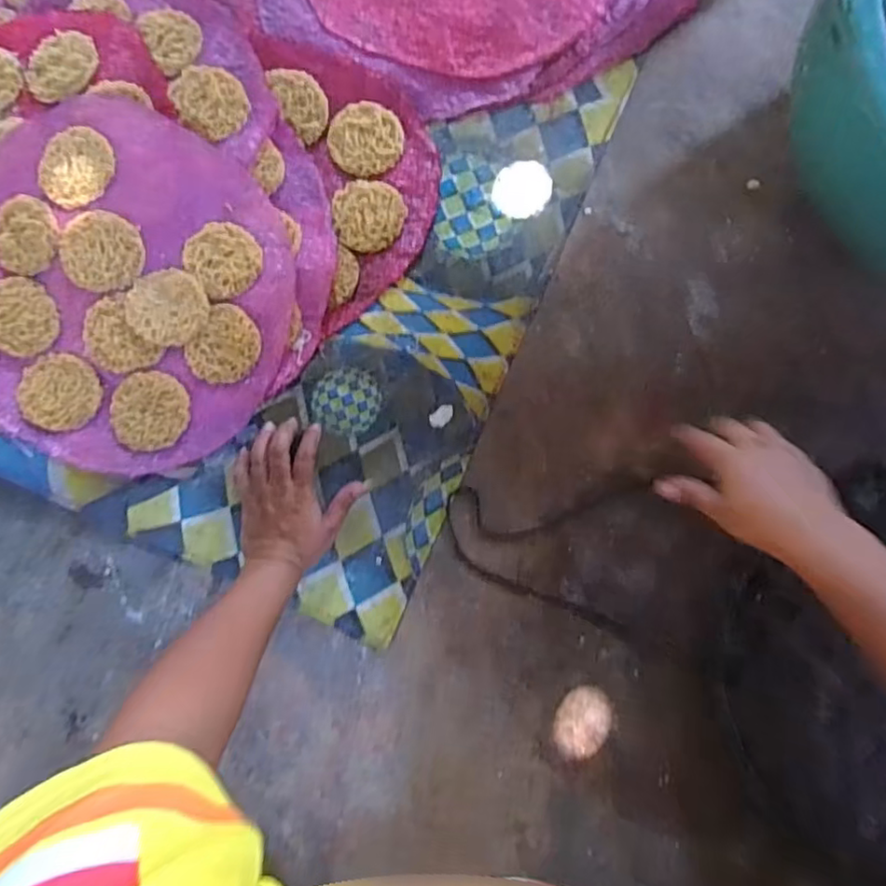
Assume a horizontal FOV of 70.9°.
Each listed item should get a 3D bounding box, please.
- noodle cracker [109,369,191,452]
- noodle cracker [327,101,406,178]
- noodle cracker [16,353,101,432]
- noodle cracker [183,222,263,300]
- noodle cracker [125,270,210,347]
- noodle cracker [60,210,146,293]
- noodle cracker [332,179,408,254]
[{"bbox_3d":[-0.285,-0.031,0.604,0.074,0.005,0.077,4,81,1],"label":"noodle cracker"},{"bbox_3d":[-0.080,-0.319,0.652,0.077,0.006,0.074,0,81,1],"label":"noodle cracker"},{"bbox_3d":[-0.375,-0.050,0.607,0.077,0.006,0.072,0,81,1],"label":"noodle cracker"},{"bbox_3d":[-0.216,-0.182,0.617,0.067,0.011,0.074,-41,83,-5],"label":"noodle cracker"},{"bbox_3d":[-0.269,-0.133,0.608,0.073,0.011,0.075,0,81,1],"label":"noodle cracker"},{"bbox_3d":[-0.331,-0.185,0.598,0.075,0.012,0.072,-3,82,-2],"label":"noodle cracker"},{"bbox_3d":[-0.076,-0.236,0.642,0.074,0.004,0.078,2,81,1],"label":"noodle cracker"}]

